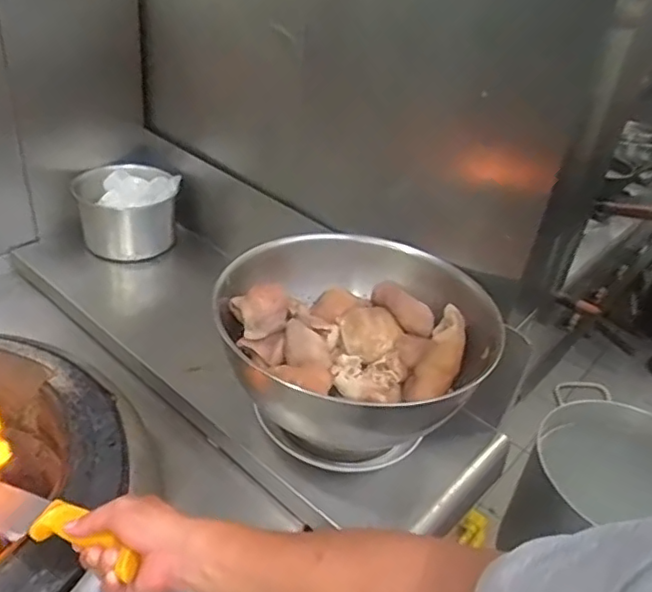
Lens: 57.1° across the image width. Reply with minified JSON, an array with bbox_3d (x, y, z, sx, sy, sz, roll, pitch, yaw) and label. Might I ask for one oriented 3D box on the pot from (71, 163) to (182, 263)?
[{"bbox_3d":[-0.409,-0.178,1.272,0.180,0.151,0.161,12,34,8],"label":"pot"}]

